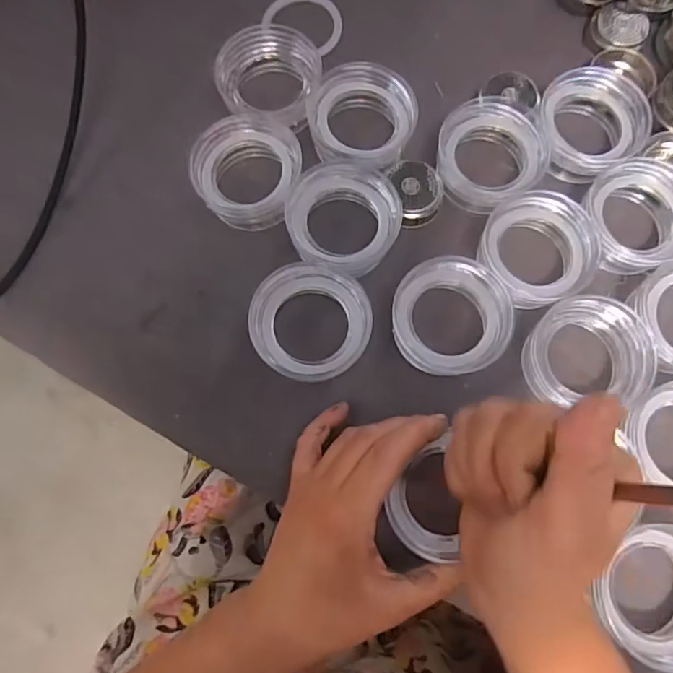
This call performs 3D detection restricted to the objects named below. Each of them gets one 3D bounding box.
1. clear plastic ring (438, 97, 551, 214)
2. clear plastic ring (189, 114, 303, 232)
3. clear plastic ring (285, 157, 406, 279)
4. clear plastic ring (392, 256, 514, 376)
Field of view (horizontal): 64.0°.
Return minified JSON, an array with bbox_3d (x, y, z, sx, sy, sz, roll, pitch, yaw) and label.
[{"bbox_3d":[0.098,-0.121,0.354,0.071,0.026,0.069,0,76,-1],"label":"clear plastic ring"},{"bbox_3d":[-0.059,-0.108,0.346,0.069,0.031,0.063,0,76,-1],"label":"clear plastic ring"},{"bbox_3d":[0.004,-0.072,0.335,0.068,0.031,0.063,0,76,-1],"label":"clear plastic ring"},{"bbox_3d":[0.067,-0.010,0.324,0.067,0.029,0.068,0,76,-1],"label":"clear plastic ring"}]

